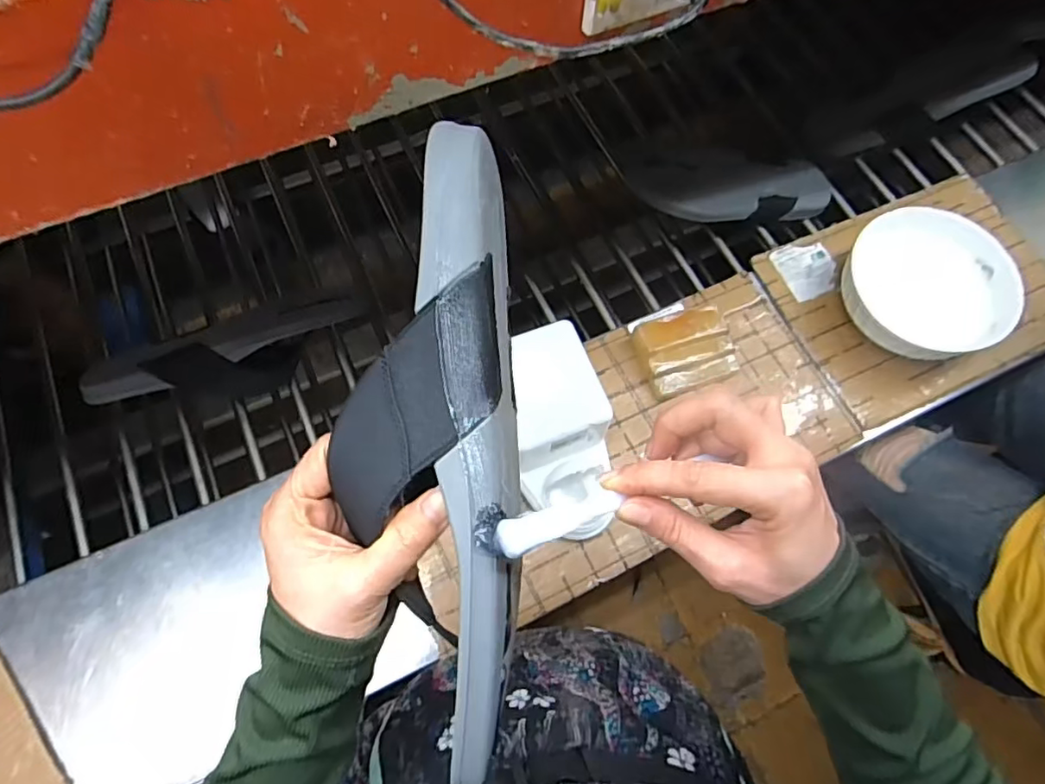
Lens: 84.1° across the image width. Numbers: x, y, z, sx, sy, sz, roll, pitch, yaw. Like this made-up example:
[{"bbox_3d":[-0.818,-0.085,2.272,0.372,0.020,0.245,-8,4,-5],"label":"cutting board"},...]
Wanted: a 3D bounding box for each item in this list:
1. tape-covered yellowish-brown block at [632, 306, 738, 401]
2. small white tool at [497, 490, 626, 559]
[{"bbox_3d":[0.180,-0.046,0.638,0.101,0.045,0.081,-19,71,-9],"label":"tape-covered yellowish-brown block"},{"bbox_3d":[0.016,0.055,0.249,0.064,0.004,0.014,-10,66,-38],"label":"small white tool"}]

